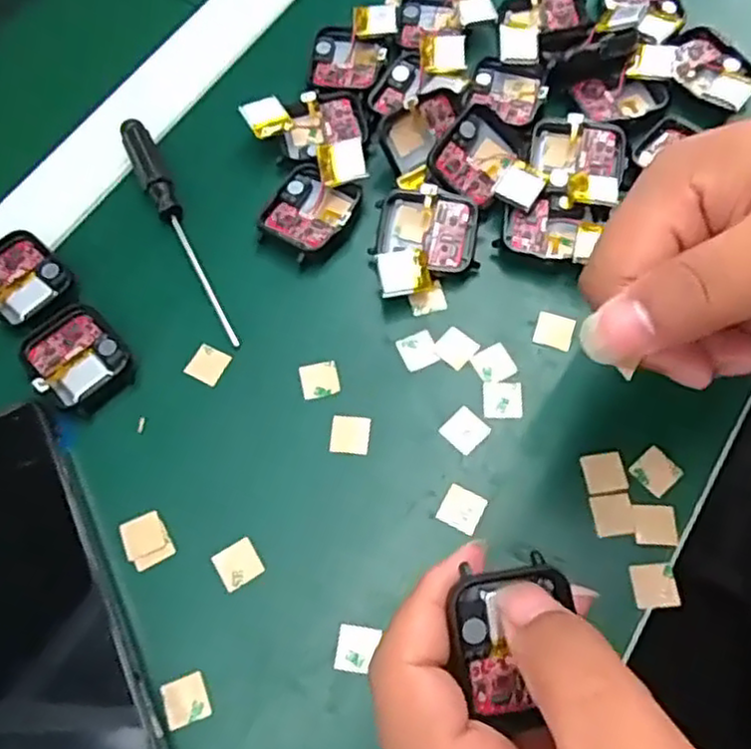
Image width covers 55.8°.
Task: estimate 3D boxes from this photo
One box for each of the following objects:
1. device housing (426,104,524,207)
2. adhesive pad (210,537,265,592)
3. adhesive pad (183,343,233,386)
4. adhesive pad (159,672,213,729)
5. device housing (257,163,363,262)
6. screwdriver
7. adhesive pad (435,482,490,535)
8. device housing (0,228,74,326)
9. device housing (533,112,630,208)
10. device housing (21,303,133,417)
[{"bbox_3d":[0.046,-0.101,0.326,0.033,0.010,0.042,37,74,-10],"label":"device housing"},{"bbox_3d":[-0.052,0.071,0.268,0.016,0.004,0.016,-30,68,-10],"label":"adhesive pad"},{"bbox_3d":[-0.072,-0.005,0.303,0.015,0.004,0.016,25,69,13],"label":"adhesive pad"},{"bbox_3d":[-0.067,0.115,0.250,0.016,0.004,0.016,-20,67,-6],"label":"adhesive pad"},{"bbox_3d":[-0.030,-0.073,0.326,0.037,0.012,0.043,24,69,13],"label":"device housing"},{"bbox_3d":[-0.091,-0.069,0.326,0.013,0.011,0.129,-26,67,-9],"label":"screwdriver"},{"bbox_3d":[0.033,0.051,0.272,0.015,0.004,0.015,25,70,13],"label":"adhesive pad"},{"bbox_3d":[-0.160,-0.044,0.316,0.041,0.007,0.038,35,72,17],"label":"device housing"},{"bbox_3d":[0.092,-0.098,0.324,0.043,0.009,0.047,14,67,9],"label":"device housing"},{"bbox_3d":[-0.126,-0.007,0.301,0.037,0.008,0.049,-42,71,-15],"label":"device housing"}]

